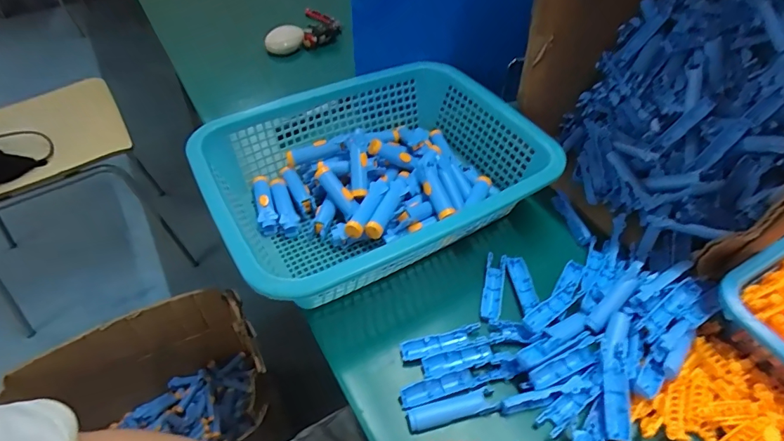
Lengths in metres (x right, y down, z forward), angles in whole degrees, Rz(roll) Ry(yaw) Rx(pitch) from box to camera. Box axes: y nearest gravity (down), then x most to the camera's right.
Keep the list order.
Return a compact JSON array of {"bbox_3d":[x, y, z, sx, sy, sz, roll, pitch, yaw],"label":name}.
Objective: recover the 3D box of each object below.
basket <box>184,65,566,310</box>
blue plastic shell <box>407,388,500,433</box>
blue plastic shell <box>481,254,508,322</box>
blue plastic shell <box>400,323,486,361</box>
[{"bbox_3d":[-0.022,-0.042,0.489,0.320,0.099,0.259,-24,53,-22],"label":"basket"},{"bbox_3d":[0.051,0.159,0.362,0.075,0.008,0.019,-9,49,-10],"label":"blue plastic shell"},{"bbox_3d":[0.105,0.069,0.445,0.020,0.009,0.081,12,48,8],"label":"blue plastic shell"},{"bbox_3d":[0.047,0.115,0.404,0.080,0.006,0.018,-11,49,-13],"label":"blue plastic shell"}]

